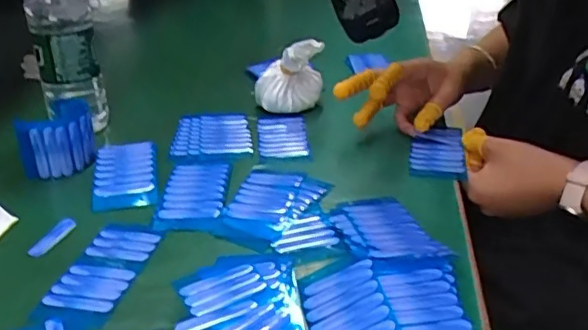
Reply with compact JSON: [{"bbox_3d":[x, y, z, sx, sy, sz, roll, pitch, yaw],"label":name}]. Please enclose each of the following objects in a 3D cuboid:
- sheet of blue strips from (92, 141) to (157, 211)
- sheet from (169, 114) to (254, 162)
[{"bbox_3d":[-0.157,0.008,0.545,0.056,0.022,0.089,-7,28,-8],"label":"sheet of blue strips"},{"bbox_3d":[-0.091,-0.032,0.639,0.085,0.007,0.108,-6,28,-7],"label":"sheet"}]

